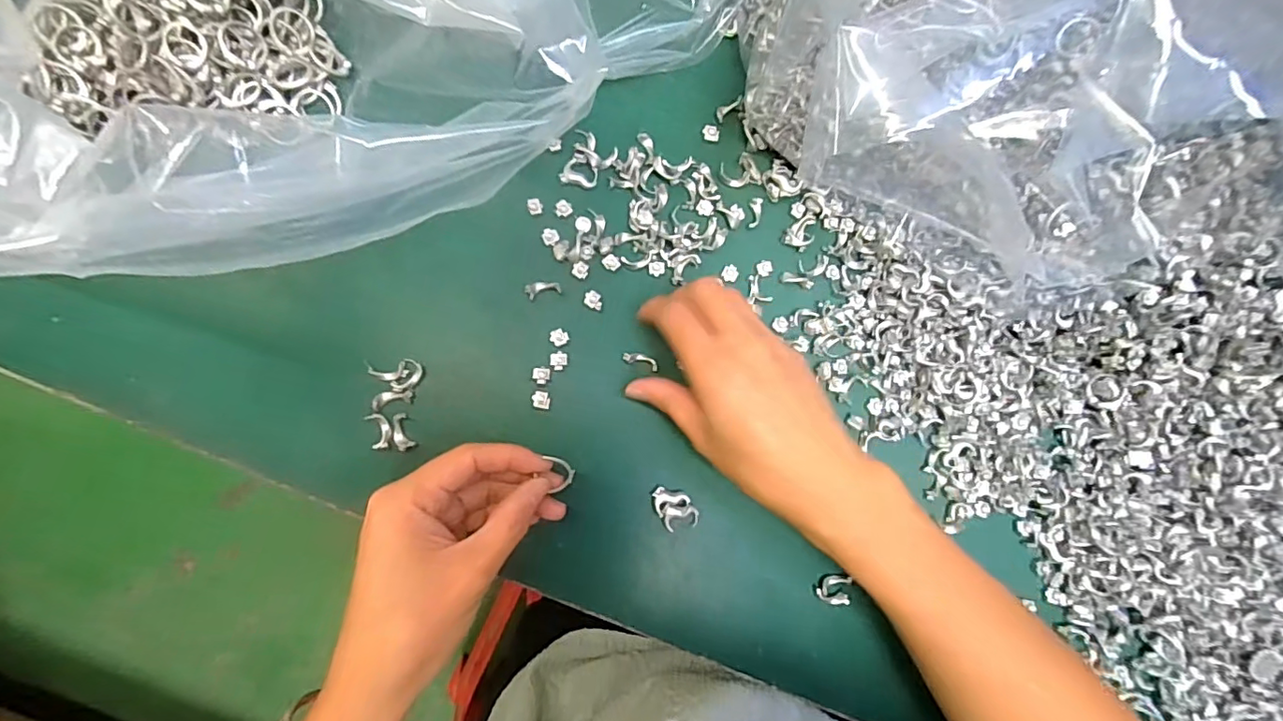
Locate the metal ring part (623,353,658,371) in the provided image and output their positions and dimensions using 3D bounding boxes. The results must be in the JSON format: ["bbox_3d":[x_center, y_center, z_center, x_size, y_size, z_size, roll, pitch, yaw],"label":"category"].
[{"bbox_3d":[0.000,0.000,0.315,0.021,0.004,0.007,19,83,-6],"label":"metal ring part"}]

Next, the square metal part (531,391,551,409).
[{"bbox_3d":[-0.055,0.022,0.306,0.010,0.004,0.009,10,84,-7],"label":"square metal part"}]

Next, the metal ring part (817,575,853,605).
[{"bbox_3d":[0.111,0.131,0.318,0.019,0.006,0.017,21,83,-6],"label":"metal ring part"}]

